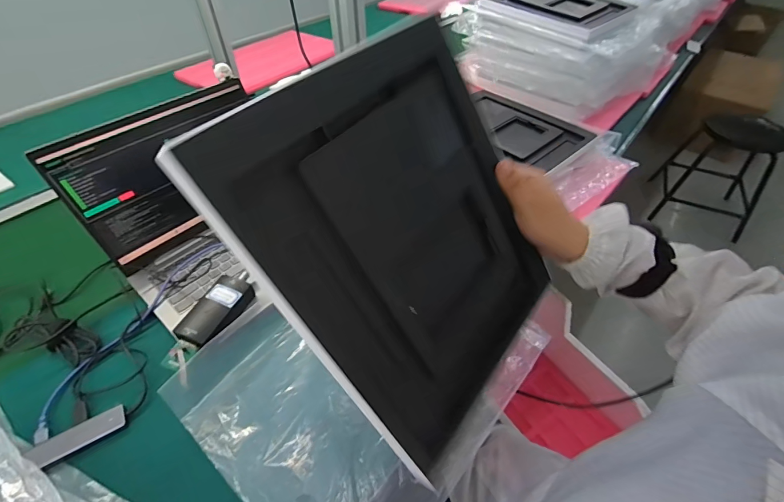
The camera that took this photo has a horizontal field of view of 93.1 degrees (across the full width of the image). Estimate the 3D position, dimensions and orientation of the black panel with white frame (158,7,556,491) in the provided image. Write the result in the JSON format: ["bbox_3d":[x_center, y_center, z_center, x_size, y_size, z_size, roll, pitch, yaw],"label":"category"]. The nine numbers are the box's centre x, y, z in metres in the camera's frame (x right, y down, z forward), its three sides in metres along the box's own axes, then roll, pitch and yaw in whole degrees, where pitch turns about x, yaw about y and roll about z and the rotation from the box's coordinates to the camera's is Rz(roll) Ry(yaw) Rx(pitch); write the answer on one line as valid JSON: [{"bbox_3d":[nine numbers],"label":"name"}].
[{"bbox_3d":[0.032,-0.007,0.298,0.022,0.293,0.249,-2,36,50],"label":"black panel with white frame"}]

